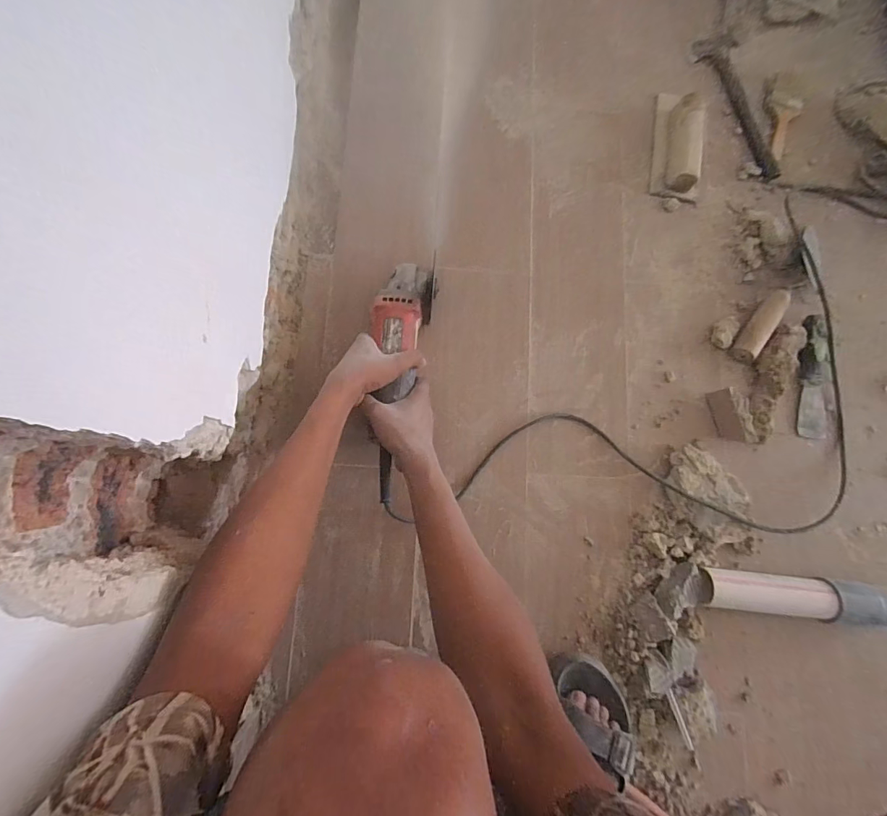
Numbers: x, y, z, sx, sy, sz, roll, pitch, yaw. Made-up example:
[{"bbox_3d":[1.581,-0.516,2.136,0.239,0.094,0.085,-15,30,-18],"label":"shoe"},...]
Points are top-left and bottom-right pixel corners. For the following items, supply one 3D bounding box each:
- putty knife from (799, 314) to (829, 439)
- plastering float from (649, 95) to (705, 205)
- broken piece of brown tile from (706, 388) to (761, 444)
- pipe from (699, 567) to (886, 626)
[{"bbox_3d":[0.557,-0.047,0.627,0.041,0.030,0.179,4,81,-3],"label":"putty knife"},{"bbox_3d":[0.379,-0.430,0.672,0.066,0.044,0.195,8,80,-2],"label":"plastering float"},{"bbox_3d":[0.416,0.012,0.600,0.045,0.025,0.081,-12,82,-5],"label":"broken piece of brown tile"},{"bbox_3d":[0.478,0.251,0.559,0.291,0.057,0.057,6,80,-3],"label":"pipe"}]

